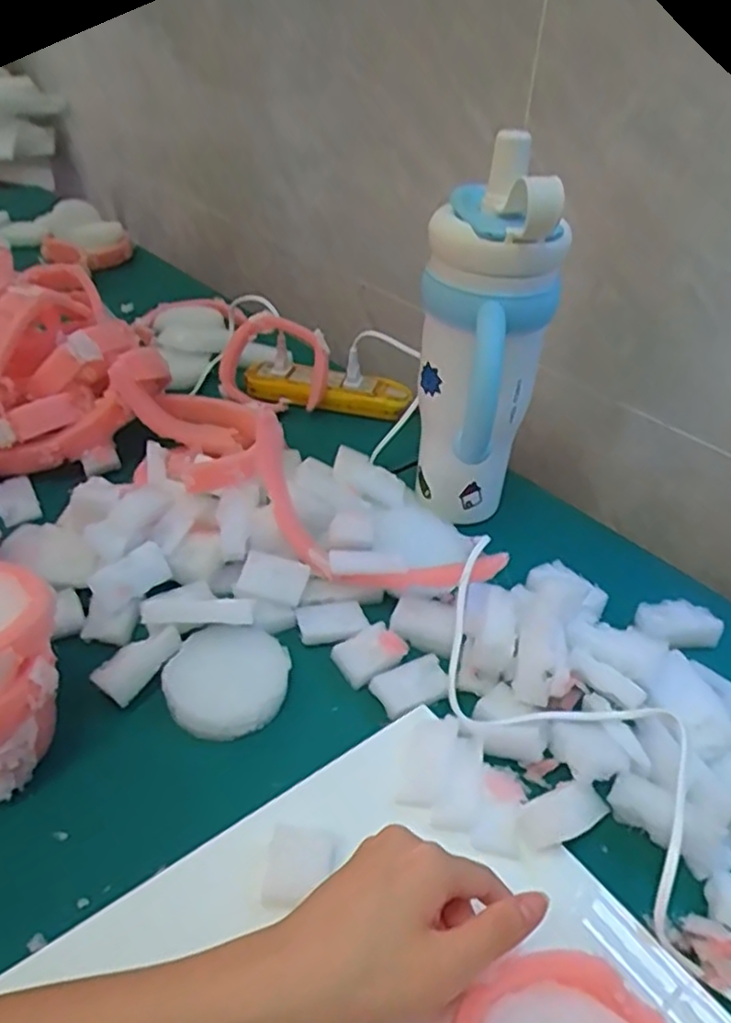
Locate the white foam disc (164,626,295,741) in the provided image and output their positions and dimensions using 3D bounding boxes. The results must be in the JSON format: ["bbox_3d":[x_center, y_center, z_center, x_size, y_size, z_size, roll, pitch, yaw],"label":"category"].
[{"bbox_3d":[-0.090,0.109,0.456,0.075,0.009,0.075,0,57,0],"label":"white foam disc"}]

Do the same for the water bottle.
[{"bbox_3d":[0.085,-0.105,0.525,0.094,0.274,0.120,8,39,8],"label":"water bottle"}]

